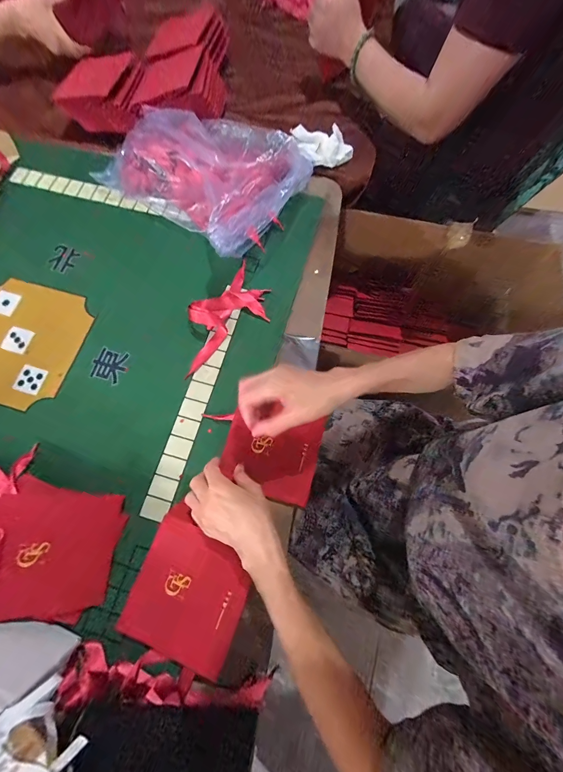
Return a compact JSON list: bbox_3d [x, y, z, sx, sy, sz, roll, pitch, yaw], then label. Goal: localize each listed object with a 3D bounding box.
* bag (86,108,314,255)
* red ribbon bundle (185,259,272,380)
[{"bbox_3d":[-0.155,-0.403,0.510,0.364,0.097,0.269,36,77,8],"label":"bag"},{"bbox_3d":[-0.104,-0.116,0.472,0.195,0.045,0.096,-43,79,-11],"label":"red ribbon bundle"}]

